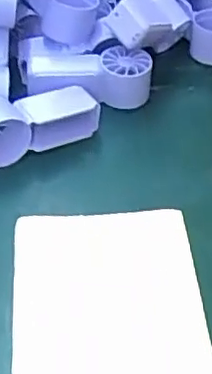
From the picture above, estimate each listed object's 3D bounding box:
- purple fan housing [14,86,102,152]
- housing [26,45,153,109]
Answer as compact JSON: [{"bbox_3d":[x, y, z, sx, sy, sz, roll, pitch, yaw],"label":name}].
[{"bbox_3d":[-0.033,-0.048,0.445,0.050,0.029,0.029,-20,52,-19],"label":"purple fan housing"},{"bbox_3d":[-0.013,-0.081,0.472,0.089,0.034,0.031,-2,48,-4],"label":"housing"}]

